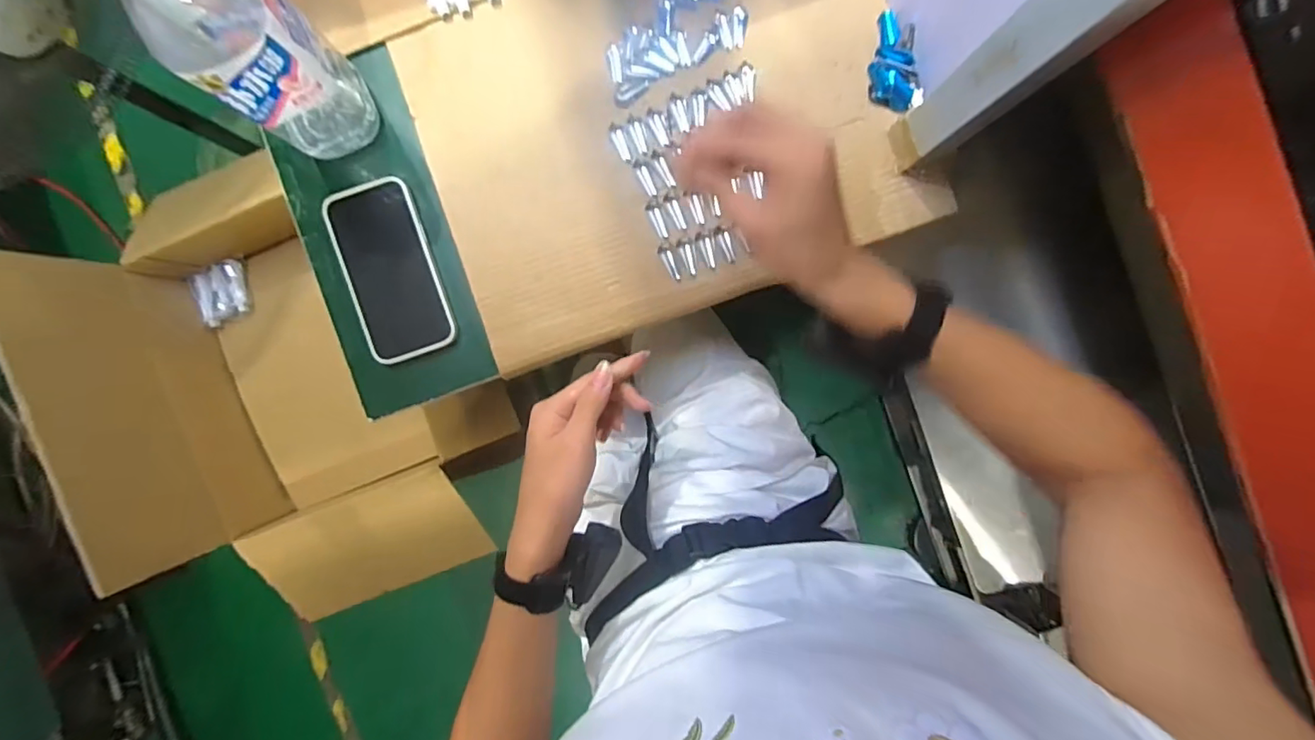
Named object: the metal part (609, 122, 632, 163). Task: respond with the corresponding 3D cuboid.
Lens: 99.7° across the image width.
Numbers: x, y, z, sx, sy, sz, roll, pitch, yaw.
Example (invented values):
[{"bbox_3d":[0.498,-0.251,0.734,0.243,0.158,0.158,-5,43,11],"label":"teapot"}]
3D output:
[{"bbox_3d":[-0.035,-0.218,0.532,0.013,0.004,0.041,-20,91,1],"label":"metal part"}]

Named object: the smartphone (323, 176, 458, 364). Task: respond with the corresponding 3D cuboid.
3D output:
[{"bbox_3d":[-0.257,-0.095,0.533,0.083,0.012,0.170,-18,91,5],"label":"smartphone"}]

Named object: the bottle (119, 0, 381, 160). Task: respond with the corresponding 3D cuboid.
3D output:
[{"bbox_3d":[-0.314,-0.247,0.429,0.099,0.227,0.093,34,92,0],"label":"bottle"}]

